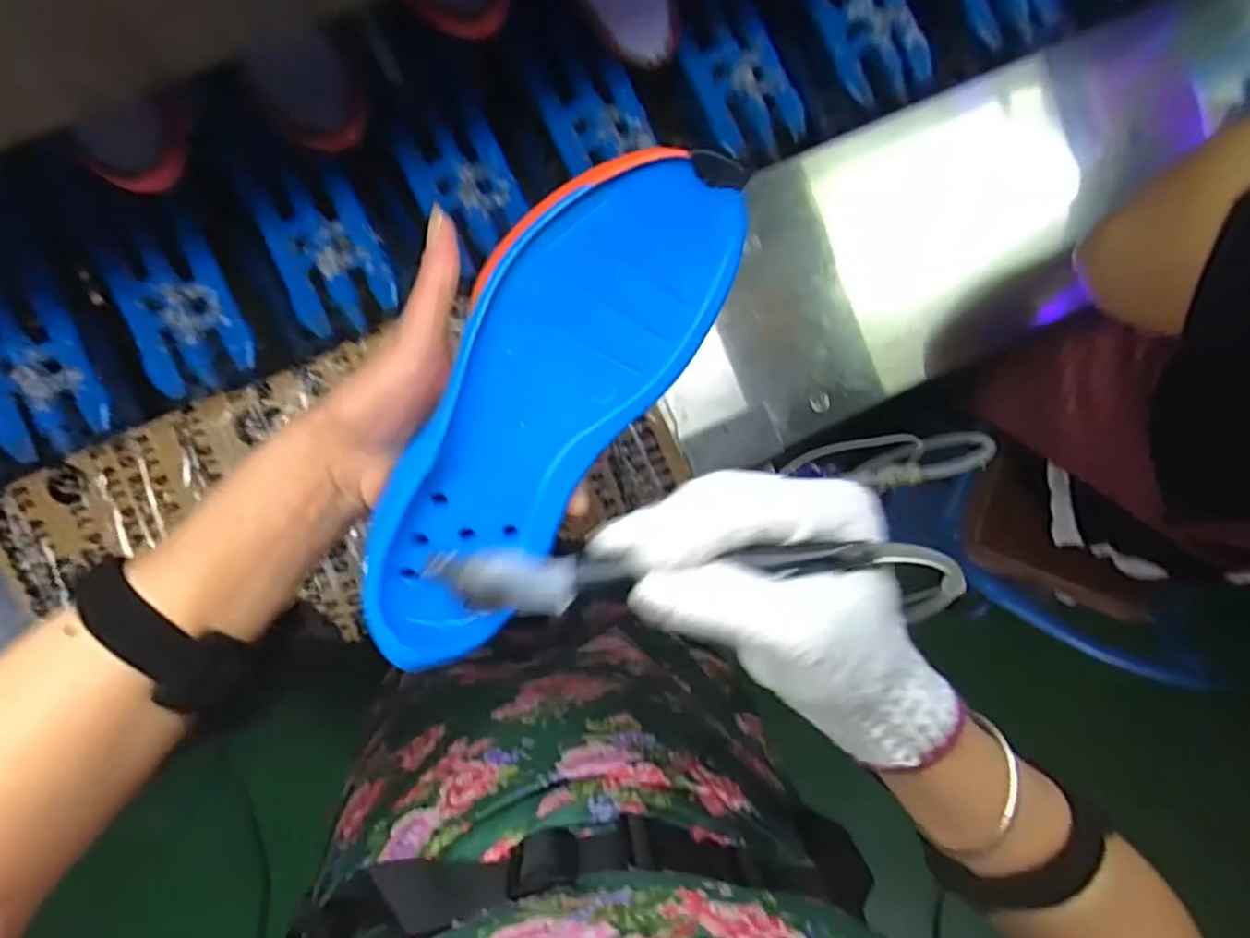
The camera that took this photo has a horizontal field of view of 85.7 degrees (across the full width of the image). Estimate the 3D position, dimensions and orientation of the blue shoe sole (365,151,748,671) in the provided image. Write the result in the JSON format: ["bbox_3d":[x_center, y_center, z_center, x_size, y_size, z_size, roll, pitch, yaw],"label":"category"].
[{"bbox_3d":[-0.039,-0.027,0.293,0.086,0.020,0.244,33,95,-8],"label":"blue shoe sole"}]

